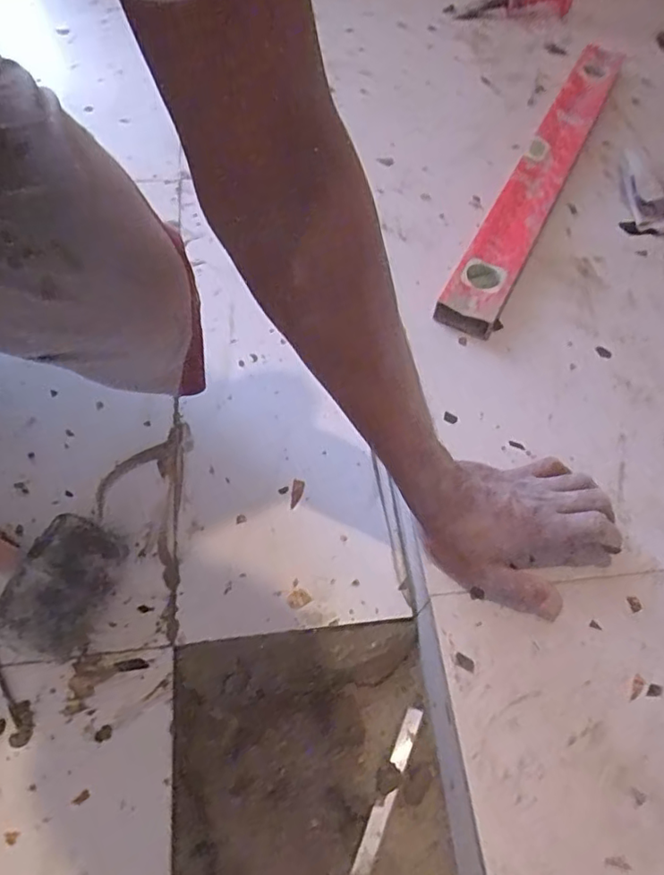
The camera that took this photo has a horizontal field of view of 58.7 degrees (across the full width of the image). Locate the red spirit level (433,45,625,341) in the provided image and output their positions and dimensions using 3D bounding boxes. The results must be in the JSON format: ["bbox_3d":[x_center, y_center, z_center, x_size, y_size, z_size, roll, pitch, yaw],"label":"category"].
[{"bbox_3d":[0.255,-0.327,0.713,0.068,0.029,0.575,25,61,12],"label":"red spirit level"}]

